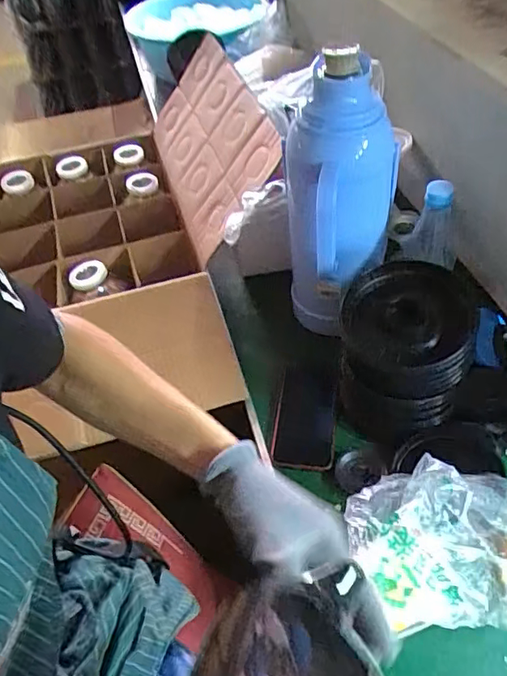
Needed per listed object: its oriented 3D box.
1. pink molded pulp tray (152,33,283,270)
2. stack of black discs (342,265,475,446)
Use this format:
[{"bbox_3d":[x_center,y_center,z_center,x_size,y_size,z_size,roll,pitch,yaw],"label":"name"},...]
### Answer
[{"bbox_3d":[-0.083,-0.334,0.911,0.026,0.238,0.436,11,42,-33],"label":"pink molded pulp tray"},{"bbox_3d":[0.172,0.026,0.631,0.135,0.170,0.140,8,49,12],"label":"stack of black discs"}]

